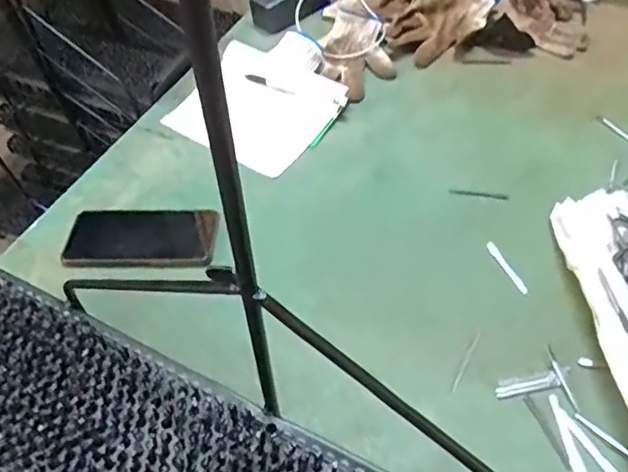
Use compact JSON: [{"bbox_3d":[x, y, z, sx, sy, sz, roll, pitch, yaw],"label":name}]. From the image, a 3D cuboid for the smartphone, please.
[{"bbox_3d":[-0.192,0.003,0.628,0.158,0.013,0.078,1,59,-7],"label":"smartphone"}]

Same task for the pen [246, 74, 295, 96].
[{"bbox_3d":[-0.059,-0.208,0.771,0.074,0.008,0.013,25,56,6],"label":"pen"}]

